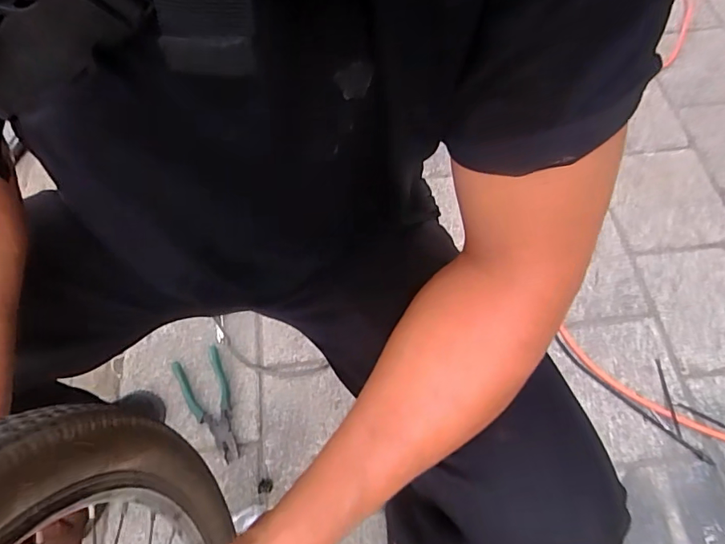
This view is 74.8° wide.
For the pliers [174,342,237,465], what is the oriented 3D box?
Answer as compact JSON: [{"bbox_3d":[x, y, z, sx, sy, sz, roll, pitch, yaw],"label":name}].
[{"bbox_3d":[-0.259,0.230,0.831,0.080,0.012,0.200,-29,67,-13],"label":"pliers"}]

